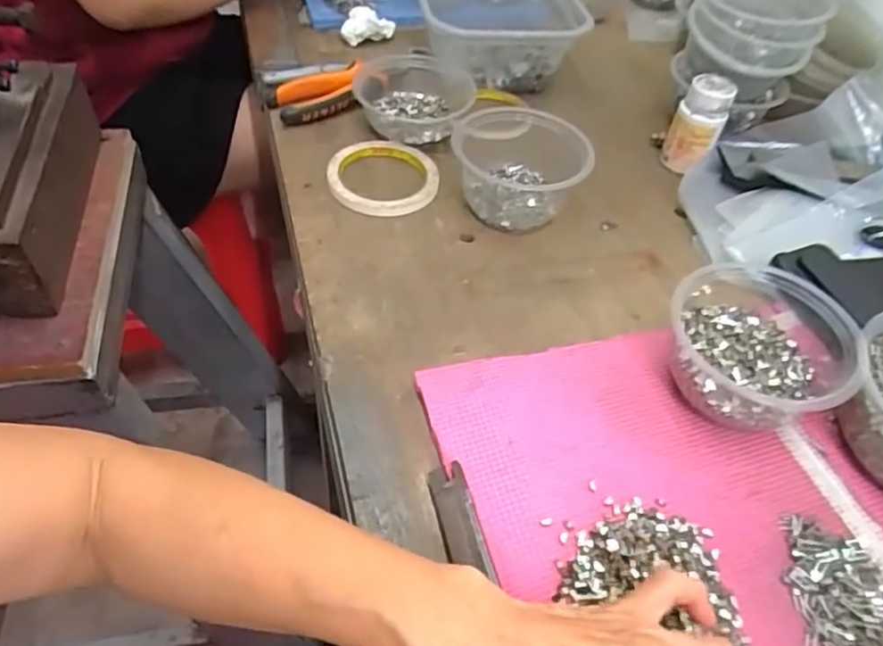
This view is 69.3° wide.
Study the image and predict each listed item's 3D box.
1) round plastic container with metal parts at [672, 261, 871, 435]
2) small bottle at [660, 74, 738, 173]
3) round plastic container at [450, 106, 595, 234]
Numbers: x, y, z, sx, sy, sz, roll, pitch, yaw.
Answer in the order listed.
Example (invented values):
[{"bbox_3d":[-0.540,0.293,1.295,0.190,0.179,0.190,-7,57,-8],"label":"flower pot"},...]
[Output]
[{"bbox_3d":[0.205,0.019,0.422,0.103,0.068,0.114,-29,58,-26],"label":"round plastic container with metal parts"},{"bbox_3d":[0.241,-0.187,0.602,0.045,0.076,0.047,23,52,15],"label":"small bottle"},{"bbox_3d":[0.068,-0.140,0.559,0.106,0.062,0.124,0,50,-5],"label":"round plastic container"}]

